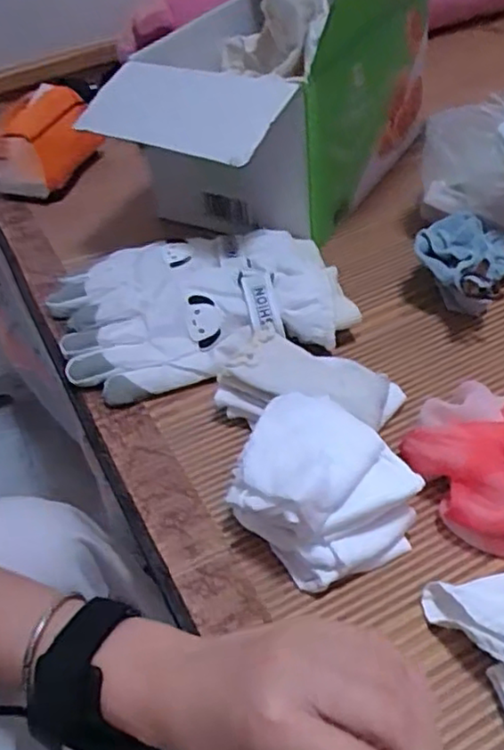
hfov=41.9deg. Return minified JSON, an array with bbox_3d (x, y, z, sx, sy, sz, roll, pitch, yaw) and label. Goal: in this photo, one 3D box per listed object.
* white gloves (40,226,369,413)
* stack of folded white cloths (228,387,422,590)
[{"bbox_3d":[-0.054,-0.077,0.609,0.261,0.051,0.202,-15,44,-7],"label":"white gloves"},{"bbox_3d":[0.045,0.070,0.421,0.107,0.069,0.094,29,55,33],"label":"stack of folded white cloths"}]

